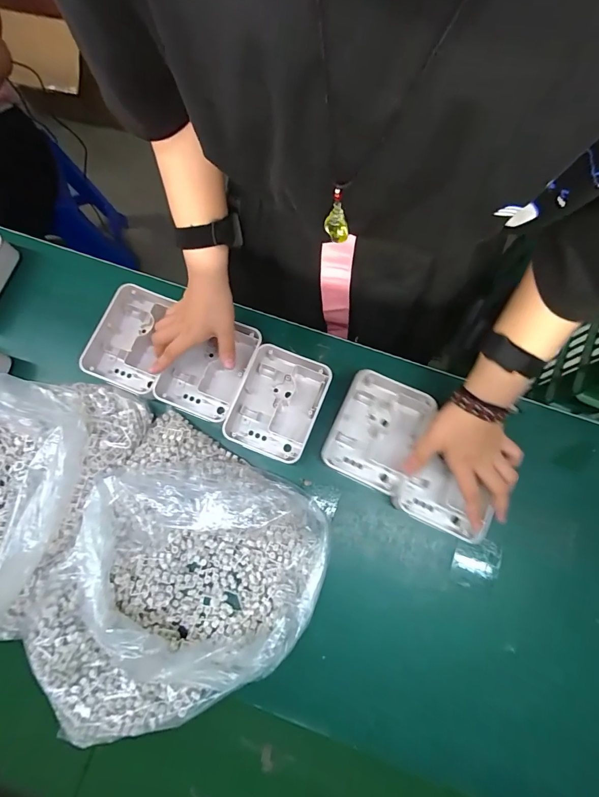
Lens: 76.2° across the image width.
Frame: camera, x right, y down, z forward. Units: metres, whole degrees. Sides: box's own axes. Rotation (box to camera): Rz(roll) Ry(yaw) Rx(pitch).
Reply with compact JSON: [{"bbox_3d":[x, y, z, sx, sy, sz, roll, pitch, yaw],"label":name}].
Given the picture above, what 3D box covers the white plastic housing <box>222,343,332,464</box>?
[{"bbox_3d":[-0.024,0.005,0.481,0.098,0.037,0.133,22,79,5],"label":"white plastic housing"}]

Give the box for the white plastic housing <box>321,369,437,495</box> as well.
[{"bbox_3d":[0.094,0.039,0.467,0.101,0.034,0.126,24,79,5],"label":"white plastic housing"}]

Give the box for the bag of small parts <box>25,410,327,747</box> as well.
[{"bbox_3d":[-0.131,0.199,0.399,0.266,0.100,0.297,30,80,6],"label":"bag of small parts"}]

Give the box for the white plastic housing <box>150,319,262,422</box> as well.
[{"bbox_3d":[-0.113,-0.038,0.486,0.097,0.042,0.124,22,79,5],"label":"white plastic housing"}]

